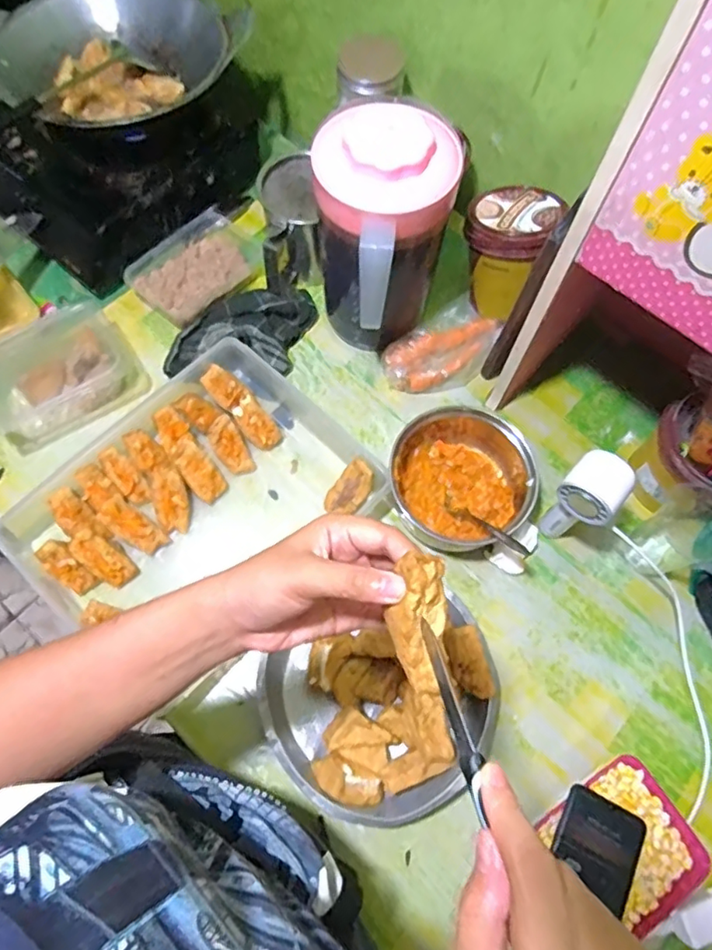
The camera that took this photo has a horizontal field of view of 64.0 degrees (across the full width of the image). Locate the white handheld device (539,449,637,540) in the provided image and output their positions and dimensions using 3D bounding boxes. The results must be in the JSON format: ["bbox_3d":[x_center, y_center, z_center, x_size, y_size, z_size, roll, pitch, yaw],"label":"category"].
[{"bbox_3d":[0.243,0.029,0.625,0.055,0.146,0.058,1,68,-2],"label":"white handheld device"}]

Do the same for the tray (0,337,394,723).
[{"bbox_3d":[-0.177,0.038,0.668,0.288,0.098,0.378,41,72,14],"label":"tray"}]

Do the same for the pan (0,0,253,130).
[{"bbox_3d":[-0.336,-0.579,0.794,0.369,0.092,0.267,-19,70,-10],"label":"pan"}]

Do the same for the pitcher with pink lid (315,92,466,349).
[{"bbox_3d":[0.028,-0.254,0.659,0.147,0.254,0.159,1,68,-2],"label":"pitcher with pink lid"}]

